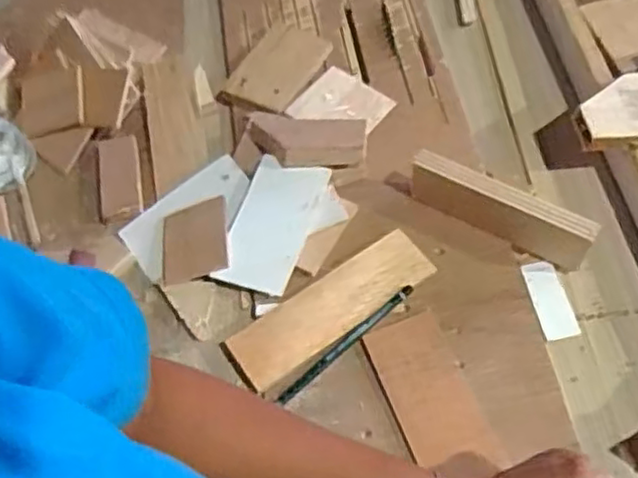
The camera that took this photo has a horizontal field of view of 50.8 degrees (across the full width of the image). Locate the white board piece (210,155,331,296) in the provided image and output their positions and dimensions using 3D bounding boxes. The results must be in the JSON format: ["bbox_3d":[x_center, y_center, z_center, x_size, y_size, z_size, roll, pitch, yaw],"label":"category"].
[{"bbox_3d":[-0.040,-0.013,0.577,0.065,0.005,0.116,16,71,9],"label":"white board piece"}]

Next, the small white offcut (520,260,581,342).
[{"bbox_3d":[0.185,0.047,0.540,0.030,0.004,0.068,-12,59,-1],"label":"small white offcut"}]

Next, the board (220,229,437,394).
[{"bbox_3d":[0.010,0.055,0.539,0.174,0.006,0.052,-33,62,-13],"label":"board"}]

